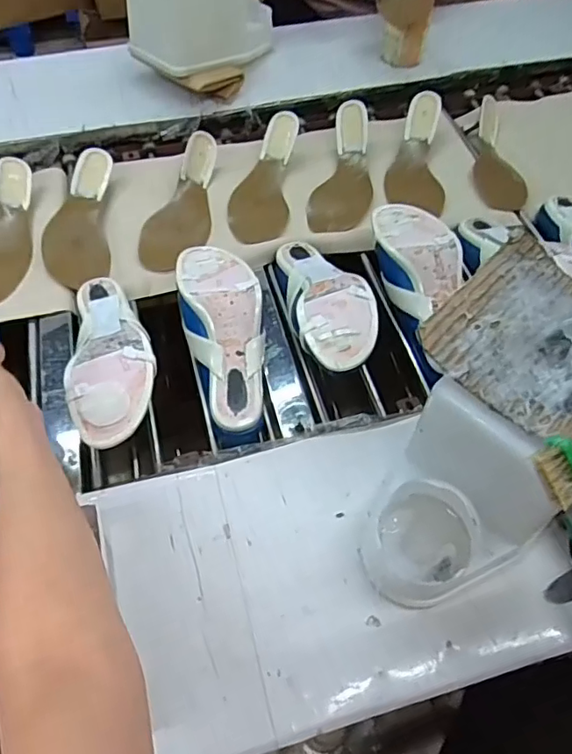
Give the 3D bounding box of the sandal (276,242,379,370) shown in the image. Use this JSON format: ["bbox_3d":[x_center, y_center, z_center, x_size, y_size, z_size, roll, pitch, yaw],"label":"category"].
[{"bbox_3d":[0.042,-0.092,0.691,0.094,0.061,0.255,-13,43,-10],"label":"sandal"}]

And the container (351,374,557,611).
[{"bbox_3d":[0.137,0.115,0.460,0.131,0.161,0.117,31,61,17],"label":"container"}]

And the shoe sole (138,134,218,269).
[{"bbox_3d":[-0.158,-0.264,0.831,0.090,0.045,0.253,5,57,1],"label":"shoe sole"}]

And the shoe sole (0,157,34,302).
[{"bbox_3d":[-0.401,-0.205,0.793,0.089,0.051,0.255,5,57,1],"label":"shoe sole"}]

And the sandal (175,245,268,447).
[{"bbox_3d":[-0.069,-0.050,0.660,0.095,0.049,0.263,-10,71,-9],"label":"sandal"}]

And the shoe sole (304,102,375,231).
[{"bbox_3d":[0.094,-0.324,0.882,0.094,0.043,0.241,10,70,4],"label":"shoe sole"}]

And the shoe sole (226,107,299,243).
[{"bbox_3d":[-0.028,-0.308,0.872,0.088,0.026,0.233,12,72,5],"label":"shoe sole"}]

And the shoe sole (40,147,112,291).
[{"bbox_3d":[-0.302,-0.233,0.820,0.084,0.054,0.231,-4,57,-4],"label":"shoe sole"}]

